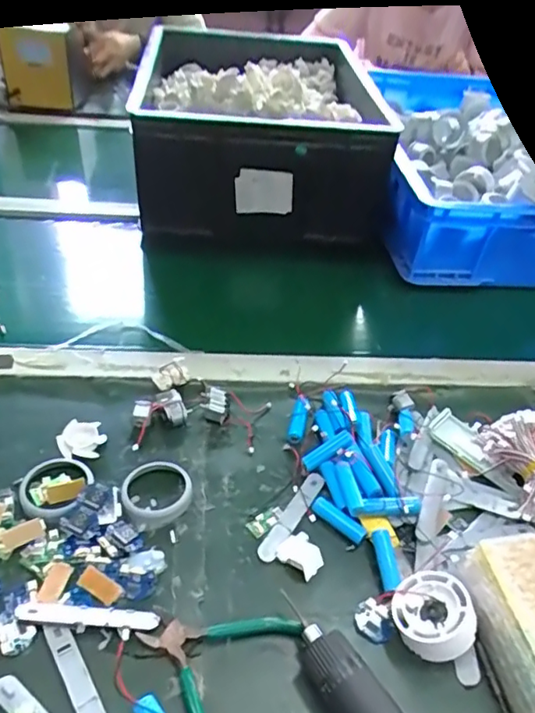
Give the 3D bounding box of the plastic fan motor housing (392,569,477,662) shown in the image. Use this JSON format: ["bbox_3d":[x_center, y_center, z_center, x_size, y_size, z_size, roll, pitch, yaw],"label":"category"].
[{"bbox_3d":[0.119,0.184,0.405,0.054,0.024,0.055,-20,34,14],"label":"plastic fan motor housing"}]

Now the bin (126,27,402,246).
[{"bbox_3d":[-0.022,-0.378,0.927,0.338,0.187,0.490,1,41,-6],"label":"bin"}]

